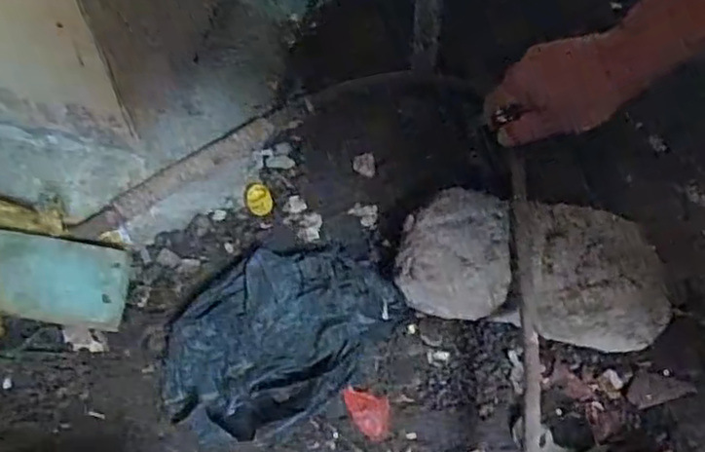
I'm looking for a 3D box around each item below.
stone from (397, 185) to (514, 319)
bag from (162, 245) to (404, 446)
[{"bbox_3d":[0.091,0.027,0.606,0.095,0.066,0.106,15,57,9],"label":"stone"},{"bbox_3d":[-0.061,0.080,0.567,0.147,0.055,0.215,32,61,19],"label":"bag"}]

